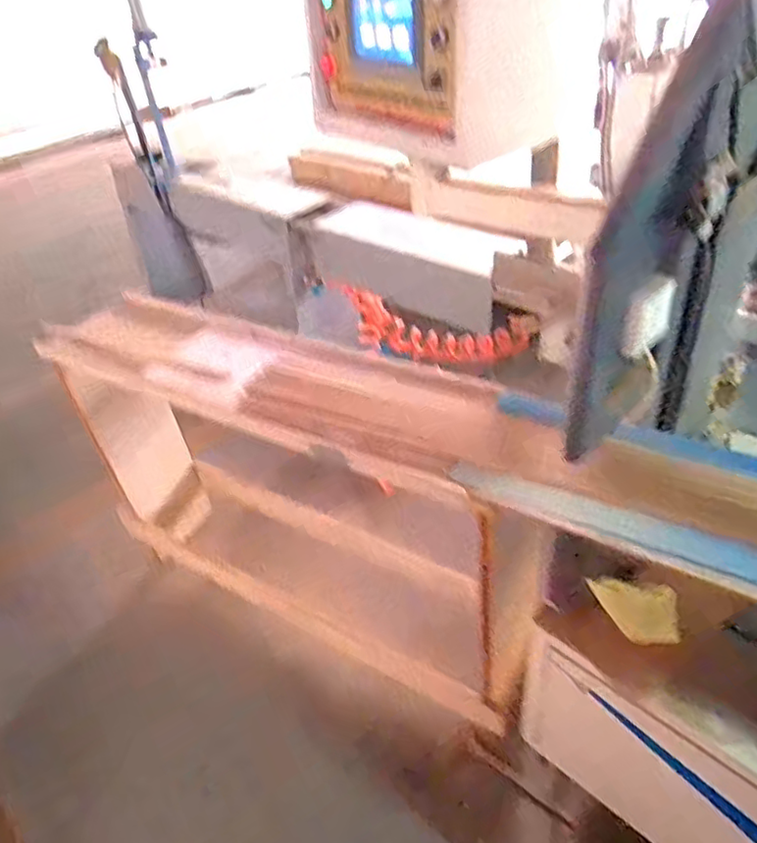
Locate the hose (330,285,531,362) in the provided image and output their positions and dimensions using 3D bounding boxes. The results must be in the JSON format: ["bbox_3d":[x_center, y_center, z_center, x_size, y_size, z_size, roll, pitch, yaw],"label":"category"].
[{"bbox_3d":[0.116,-0.268,1.790,0.103,0.238,0.813,-28,28,-24],"label":"hose"}]

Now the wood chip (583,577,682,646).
[{"bbox_3d":[0.407,0.303,0.993,0.125,0.008,0.097,-4,50,22],"label":"wood chip"}]

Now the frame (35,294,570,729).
[{"bbox_3d":[-0.183,0.159,1.413,1.143,0.705,0.316,16,44,26],"label":"frame"}]

